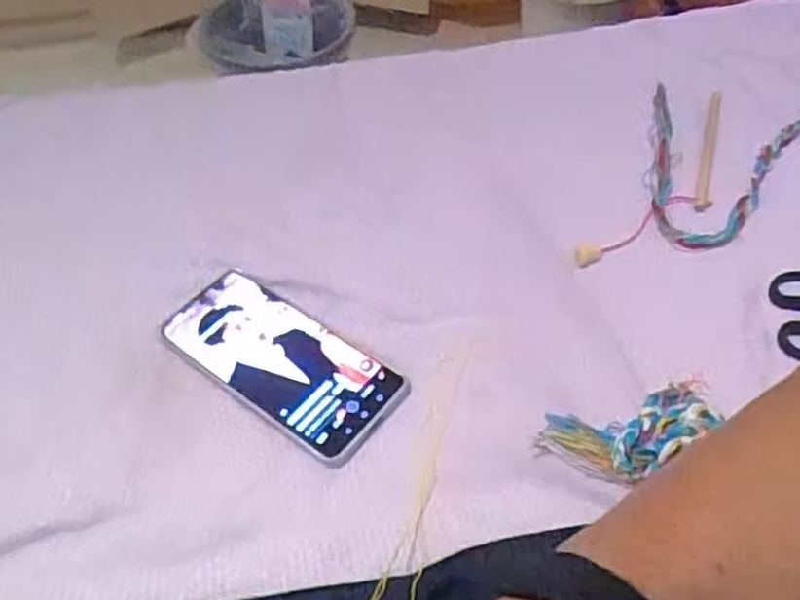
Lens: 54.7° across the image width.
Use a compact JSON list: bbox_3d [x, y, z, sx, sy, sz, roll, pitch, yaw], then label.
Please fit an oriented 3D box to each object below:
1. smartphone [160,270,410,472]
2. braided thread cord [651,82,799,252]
[{"bbox_3d":[-0.079,0.037,0.506,0.164,0.005,0.077,31,57,23],"label":"smartphone"},{"bbox_3d":[0.322,-0.125,0.622,0.271,0.021,0.209,-5,46,2],"label":"braided thread cord"}]

